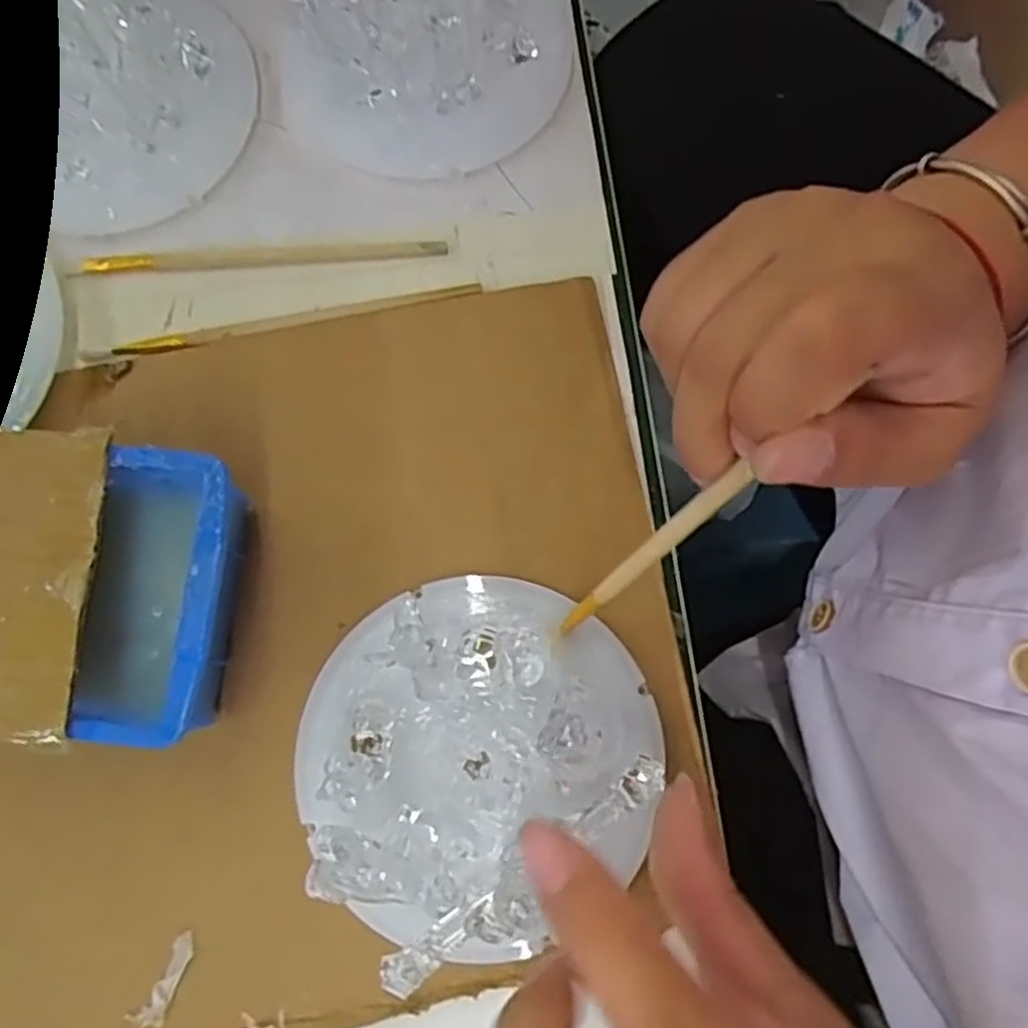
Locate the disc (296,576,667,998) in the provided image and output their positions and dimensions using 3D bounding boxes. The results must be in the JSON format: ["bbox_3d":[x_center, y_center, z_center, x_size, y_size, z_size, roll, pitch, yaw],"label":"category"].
[{"bbox_3d":[-0.010,0.080,0.274,0.123,0.012,0.121,3,60,-5],"label":"disc"}]

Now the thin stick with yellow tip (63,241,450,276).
[{"bbox_3d":[-0.112,-0.112,0.345,0.164,0.004,0.008,-2,77,1],"label":"thin stick with yellow tip"}]

